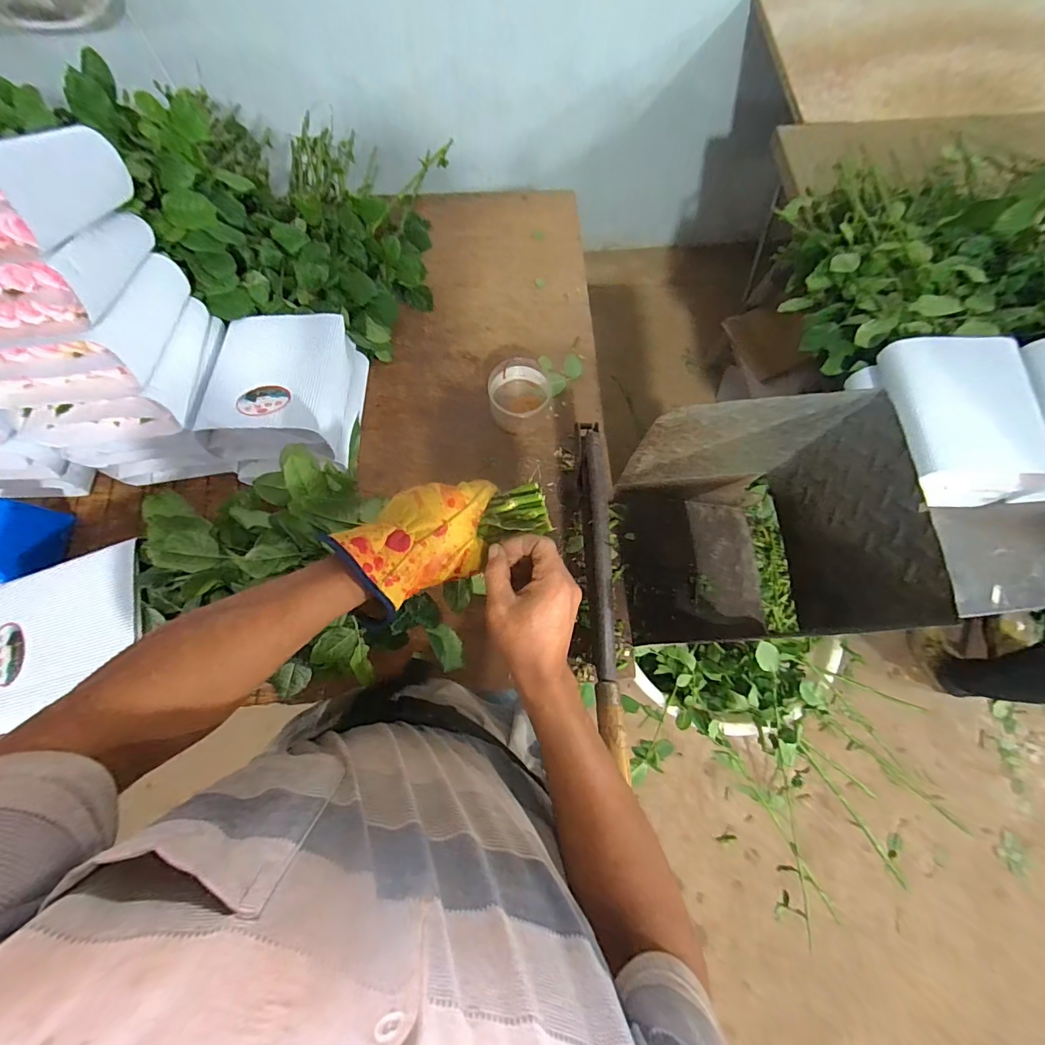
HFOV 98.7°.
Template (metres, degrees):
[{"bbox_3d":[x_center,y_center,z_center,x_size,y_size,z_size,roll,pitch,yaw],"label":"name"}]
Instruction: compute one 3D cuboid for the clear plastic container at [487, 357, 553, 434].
[{"bbox_3d":[-0.008,-0.207,0.731,0.095,0.059,0.102,1,75,-2],"label":"clear plastic container"}]

